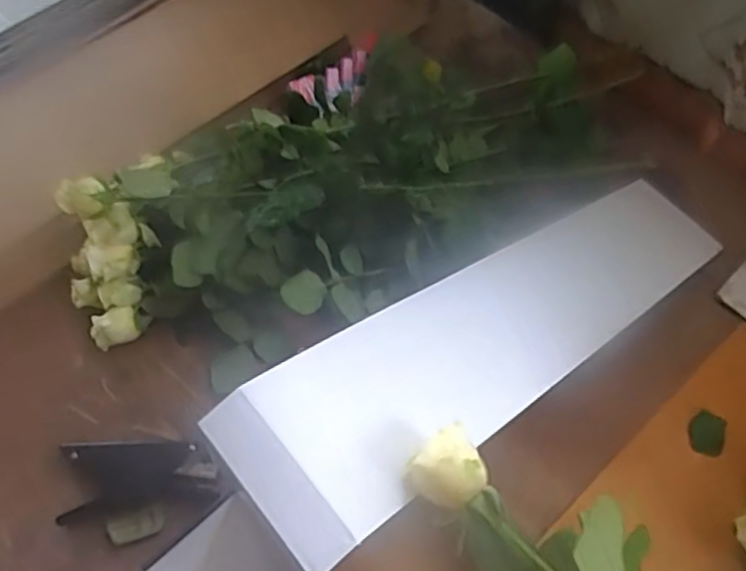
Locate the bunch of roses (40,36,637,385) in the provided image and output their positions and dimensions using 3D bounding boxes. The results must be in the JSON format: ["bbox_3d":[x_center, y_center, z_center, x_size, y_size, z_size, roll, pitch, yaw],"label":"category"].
[{"bbox_3d":[-0.021,-0.110,0.710,0.592,0.124,0.231,-27,65,-13],"label":"bunch of roses"}]

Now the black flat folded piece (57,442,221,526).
[{"bbox_3d":[-0.215,0.176,0.617,0.135,0.022,0.068,-8,62,-4],"label":"black flat folded piece"}]

